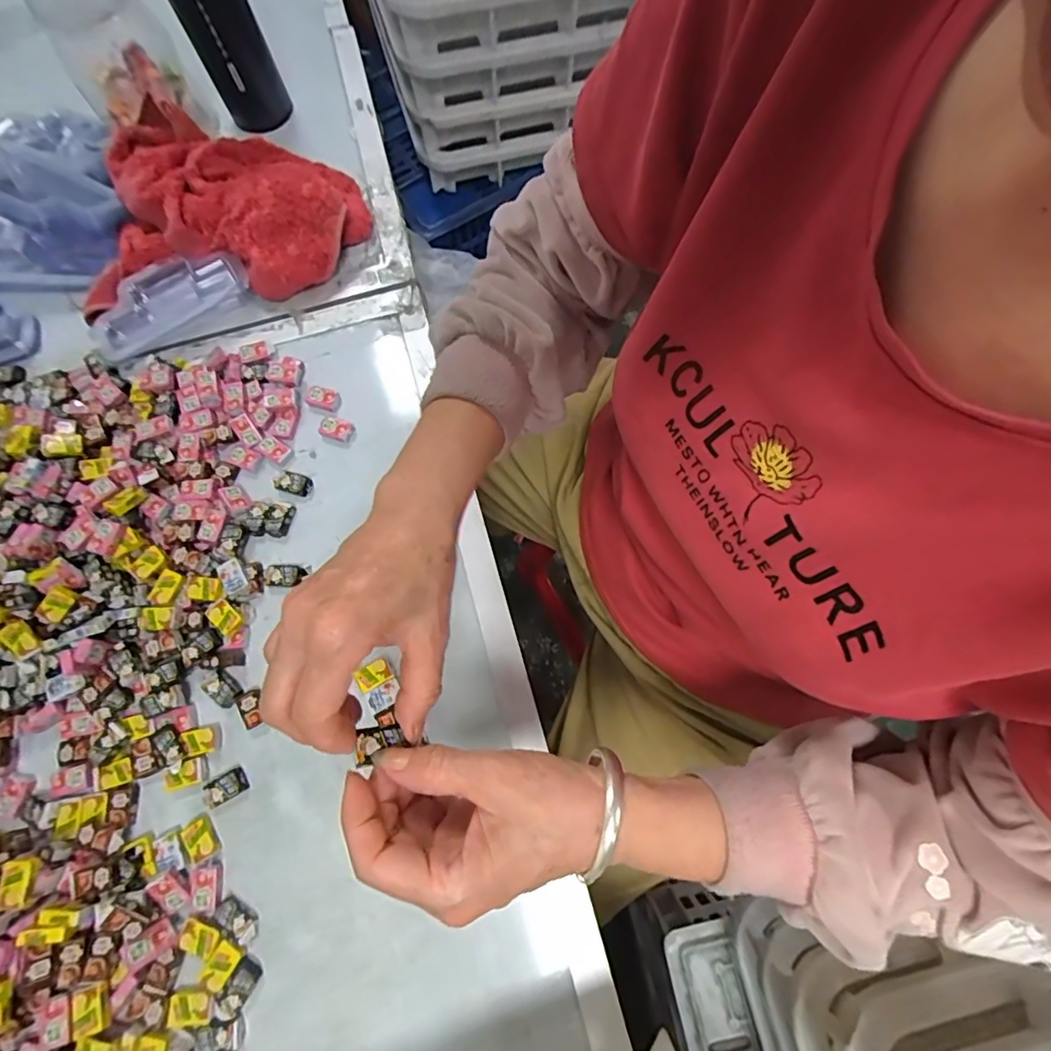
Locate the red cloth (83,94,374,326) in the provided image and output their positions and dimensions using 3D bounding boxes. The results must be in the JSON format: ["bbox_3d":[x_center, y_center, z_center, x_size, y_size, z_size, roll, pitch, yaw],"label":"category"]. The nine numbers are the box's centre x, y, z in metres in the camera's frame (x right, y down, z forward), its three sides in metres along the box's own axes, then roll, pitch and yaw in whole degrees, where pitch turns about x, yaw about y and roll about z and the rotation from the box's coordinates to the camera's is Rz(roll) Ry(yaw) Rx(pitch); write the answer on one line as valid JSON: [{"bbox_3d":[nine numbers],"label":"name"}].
[{"bbox_3d":[-0.275,-0.295,0.493,0.245,0.057,0.184,-7,72,0],"label":"red cloth"}]

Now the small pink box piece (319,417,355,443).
[{"bbox_3d":[-0.161,-0.082,0.455,0.030,0.008,0.018,13,73,6],"label":"small pink box piece"}]

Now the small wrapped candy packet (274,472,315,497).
[{"bbox_3d":[-0.193,-0.035,0.444,0.032,0.005,0.018,16,74,7],"label":"small wrapped candy packet"}]

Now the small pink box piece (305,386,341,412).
[{"bbox_3d":[-0.175,-0.110,0.463,0.028,0.007,0.018,14,73,7],"label":"small pink box piece"}]

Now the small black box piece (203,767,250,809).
[{"bbox_3d":[-0.212,0.185,0.377,0.027,0.007,0.017,-29,74,-7],"label":"small black box piece"}]

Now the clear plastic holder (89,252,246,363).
[{"bbox_3d":[-0.321,-0.204,0.478,0.142,0.027,0.070,-27,73,-6],"label":"clear plastic holder"}]

